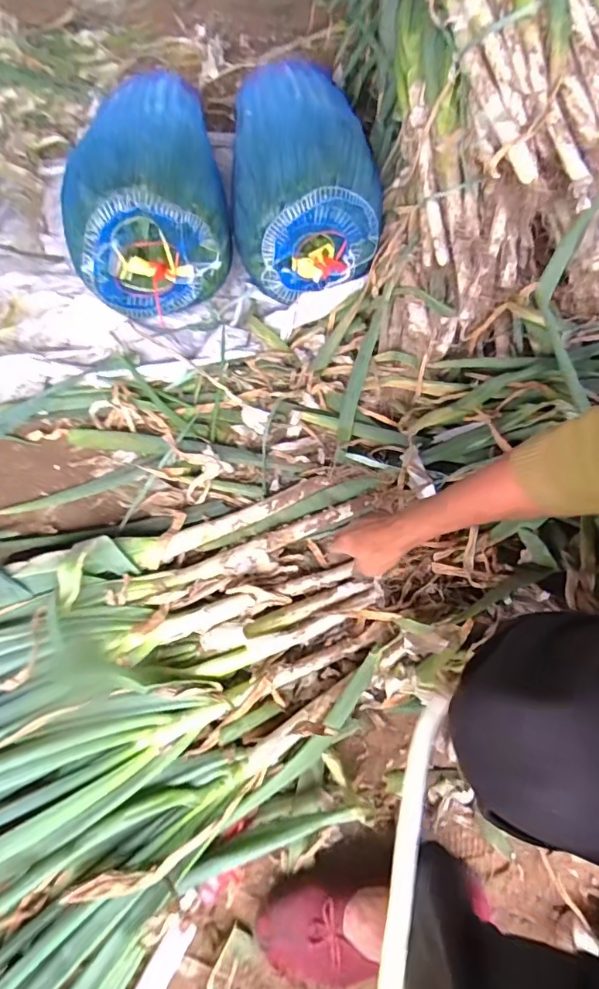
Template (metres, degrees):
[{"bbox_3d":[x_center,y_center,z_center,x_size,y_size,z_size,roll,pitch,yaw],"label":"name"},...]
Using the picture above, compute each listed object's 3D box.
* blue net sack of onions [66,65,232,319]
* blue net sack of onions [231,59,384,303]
[{"bbox_3d":[-0.301,-0.615,0.931,0.274,0.205,0.536,-12,63,-3],"label":"blue net sack of onions"},{"bbox_3d":[0.015,-0.685,0.970,0.269,0.199,0.639,-2,63,2],"label":"blue net sack of onions"}]

